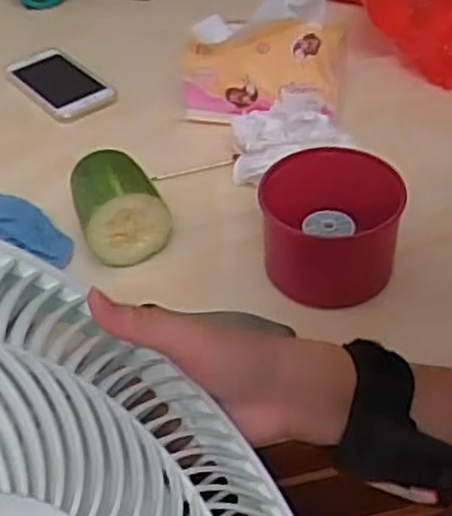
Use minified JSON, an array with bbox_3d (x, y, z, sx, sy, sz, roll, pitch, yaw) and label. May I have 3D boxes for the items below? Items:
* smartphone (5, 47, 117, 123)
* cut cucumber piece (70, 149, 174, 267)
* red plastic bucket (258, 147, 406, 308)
[{"bbox_3d":[-0.184,-0.192,0.805,0.073,0.012,0.149,-29,47,-24],"label":"smartphone"},{"bbox_3d":[-0.086,-0.043,0.592,0.067,0.065,0.076,-16,45,-12],"label":"cut cucumber piece"},{"bbox_3d":[0.074,-0.022,0.549,0.094,0.074,0.096,-2,44,2],"label":"red plastic bucket"}]

